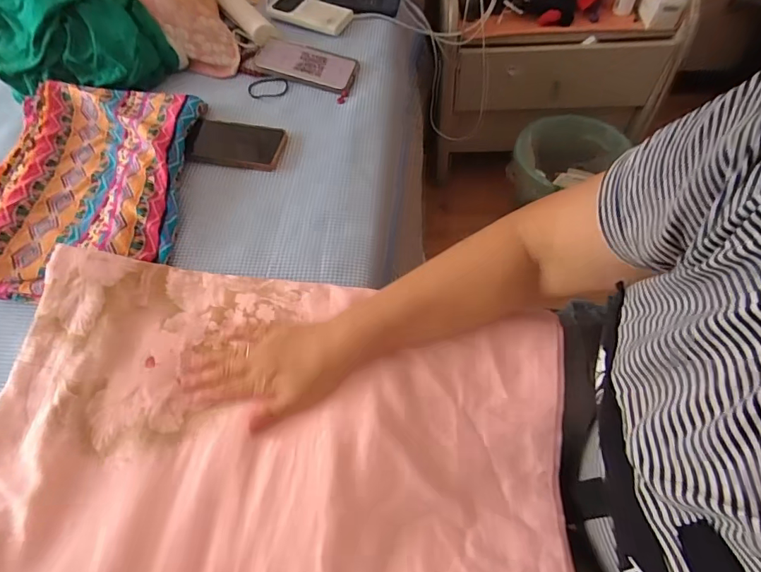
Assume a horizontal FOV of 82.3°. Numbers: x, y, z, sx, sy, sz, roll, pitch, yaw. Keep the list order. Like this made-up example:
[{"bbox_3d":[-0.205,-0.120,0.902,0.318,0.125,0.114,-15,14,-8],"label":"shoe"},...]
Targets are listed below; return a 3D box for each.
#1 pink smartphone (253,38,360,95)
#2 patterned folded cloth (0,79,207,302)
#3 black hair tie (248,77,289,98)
[{"bbox_3d":[-0.120,-0.365,0.713,0.167,0.010,0.081,18,68,3],"label":"pink smartphone"},{"bbox_3d":[-0.394,-0.139,0.581,0.262,0.047,0.356,-2,58,1],"label":"patterned folded cloth"},{"bbox_3d":[-0.182,-0.322,0.709,0.065,0.007,0.037,-10,72,-4],"label":"black hair tie"}]

